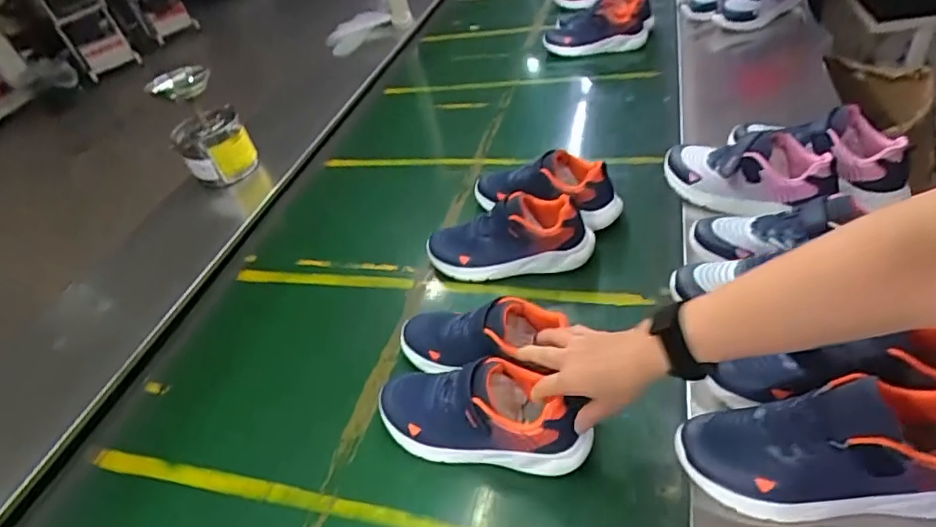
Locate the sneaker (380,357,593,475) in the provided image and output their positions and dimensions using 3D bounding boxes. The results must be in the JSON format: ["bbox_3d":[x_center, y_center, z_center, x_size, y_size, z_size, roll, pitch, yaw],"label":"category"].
[{"bbox_3d":[0.009,0.166,0.616,0.240,0.103,0.092,1,44,27],"label":"sneaker"}]

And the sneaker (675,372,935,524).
[{"bbox_3d":[0.319,0.165,0.485,0.237,0.110,0.092,-14,41,21],"label":"sneaker"}]

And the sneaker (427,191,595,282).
[{"bbox_3d":[0.055,-0.038,0.825,0.250,0.102,0.078,-9,43,19],"label":"sneaker"}]

